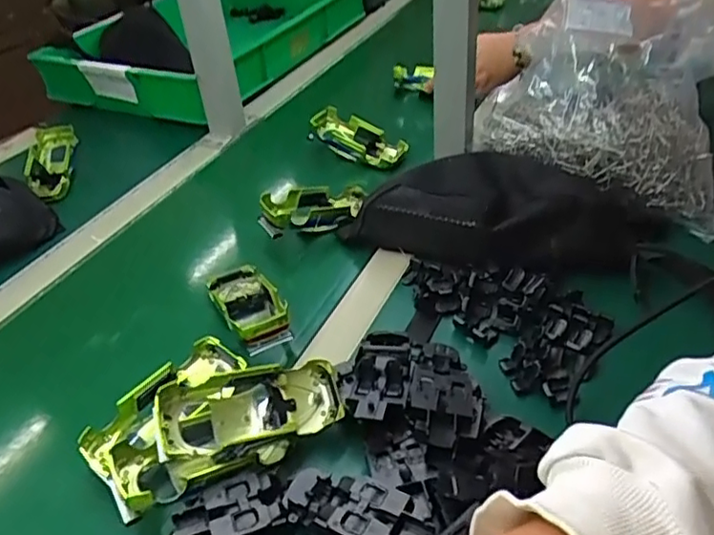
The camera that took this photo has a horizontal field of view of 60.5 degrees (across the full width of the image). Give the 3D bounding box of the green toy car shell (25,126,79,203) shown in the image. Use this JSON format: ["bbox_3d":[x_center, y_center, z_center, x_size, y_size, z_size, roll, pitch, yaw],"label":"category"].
[{"bbox_3d":[-0.416,-0.143,0.836,0.063,0.039,0.151,-14,44,-7],"label":"green toy car shell"}]

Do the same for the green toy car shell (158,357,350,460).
[{"bbox_3d":[-0.078,0.103,0.454,0.133,0.041,0.057,-6,42,-19],"label":"green toy car shell"}]

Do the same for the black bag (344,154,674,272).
[{"bbox_3d":[0.150,-0.068,0.640,0.316,0.062,0.161,10,46,17],"label":"black bag"}]

